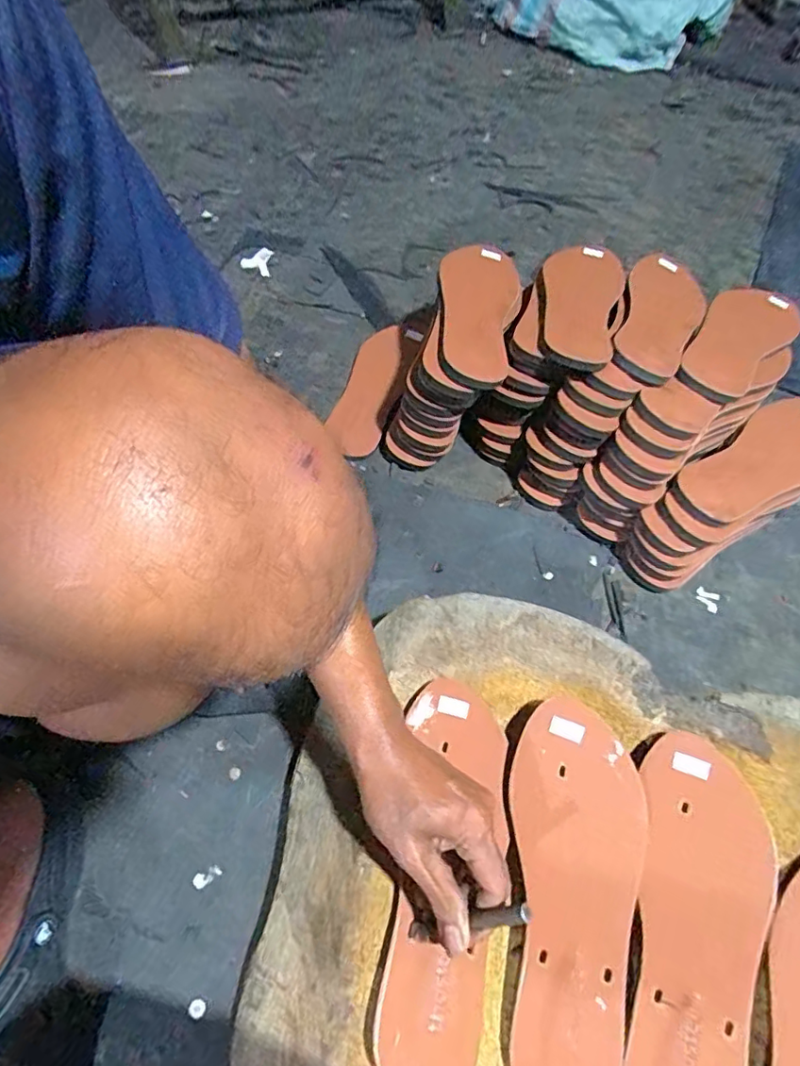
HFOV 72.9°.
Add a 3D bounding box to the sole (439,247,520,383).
[{"bbox_3d":[0.085,-0.252,0.602,0.087,0.033,0.219,11,62,3],"label":"sole"}]

